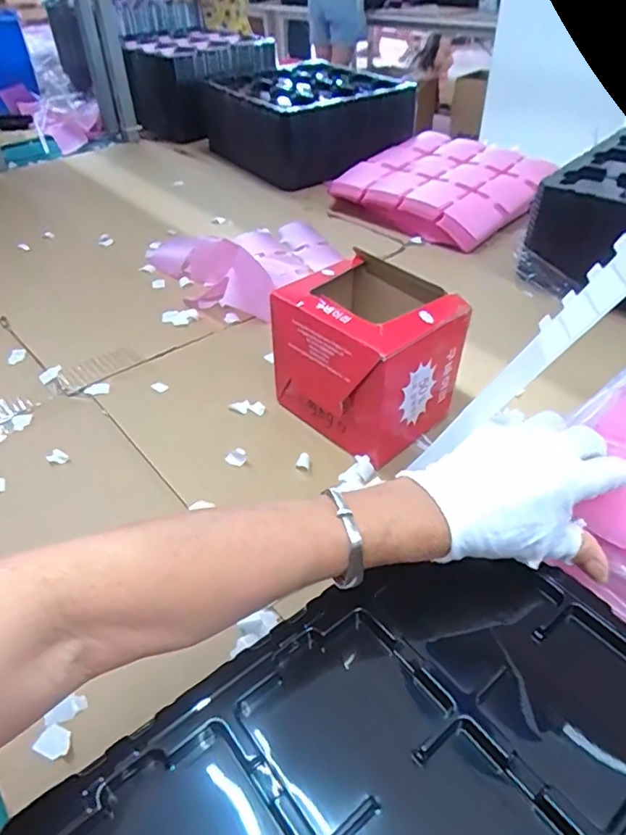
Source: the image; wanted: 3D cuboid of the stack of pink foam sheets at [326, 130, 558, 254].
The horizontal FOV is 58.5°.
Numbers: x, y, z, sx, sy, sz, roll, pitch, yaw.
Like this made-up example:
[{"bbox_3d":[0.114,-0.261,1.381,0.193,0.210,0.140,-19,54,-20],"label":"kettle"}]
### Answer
[{"bbox_3d":[0.238,-0.430,1.037,0.334,0.069,0.309,31,51,32],"label":"stack of pink foam sheets"}]

